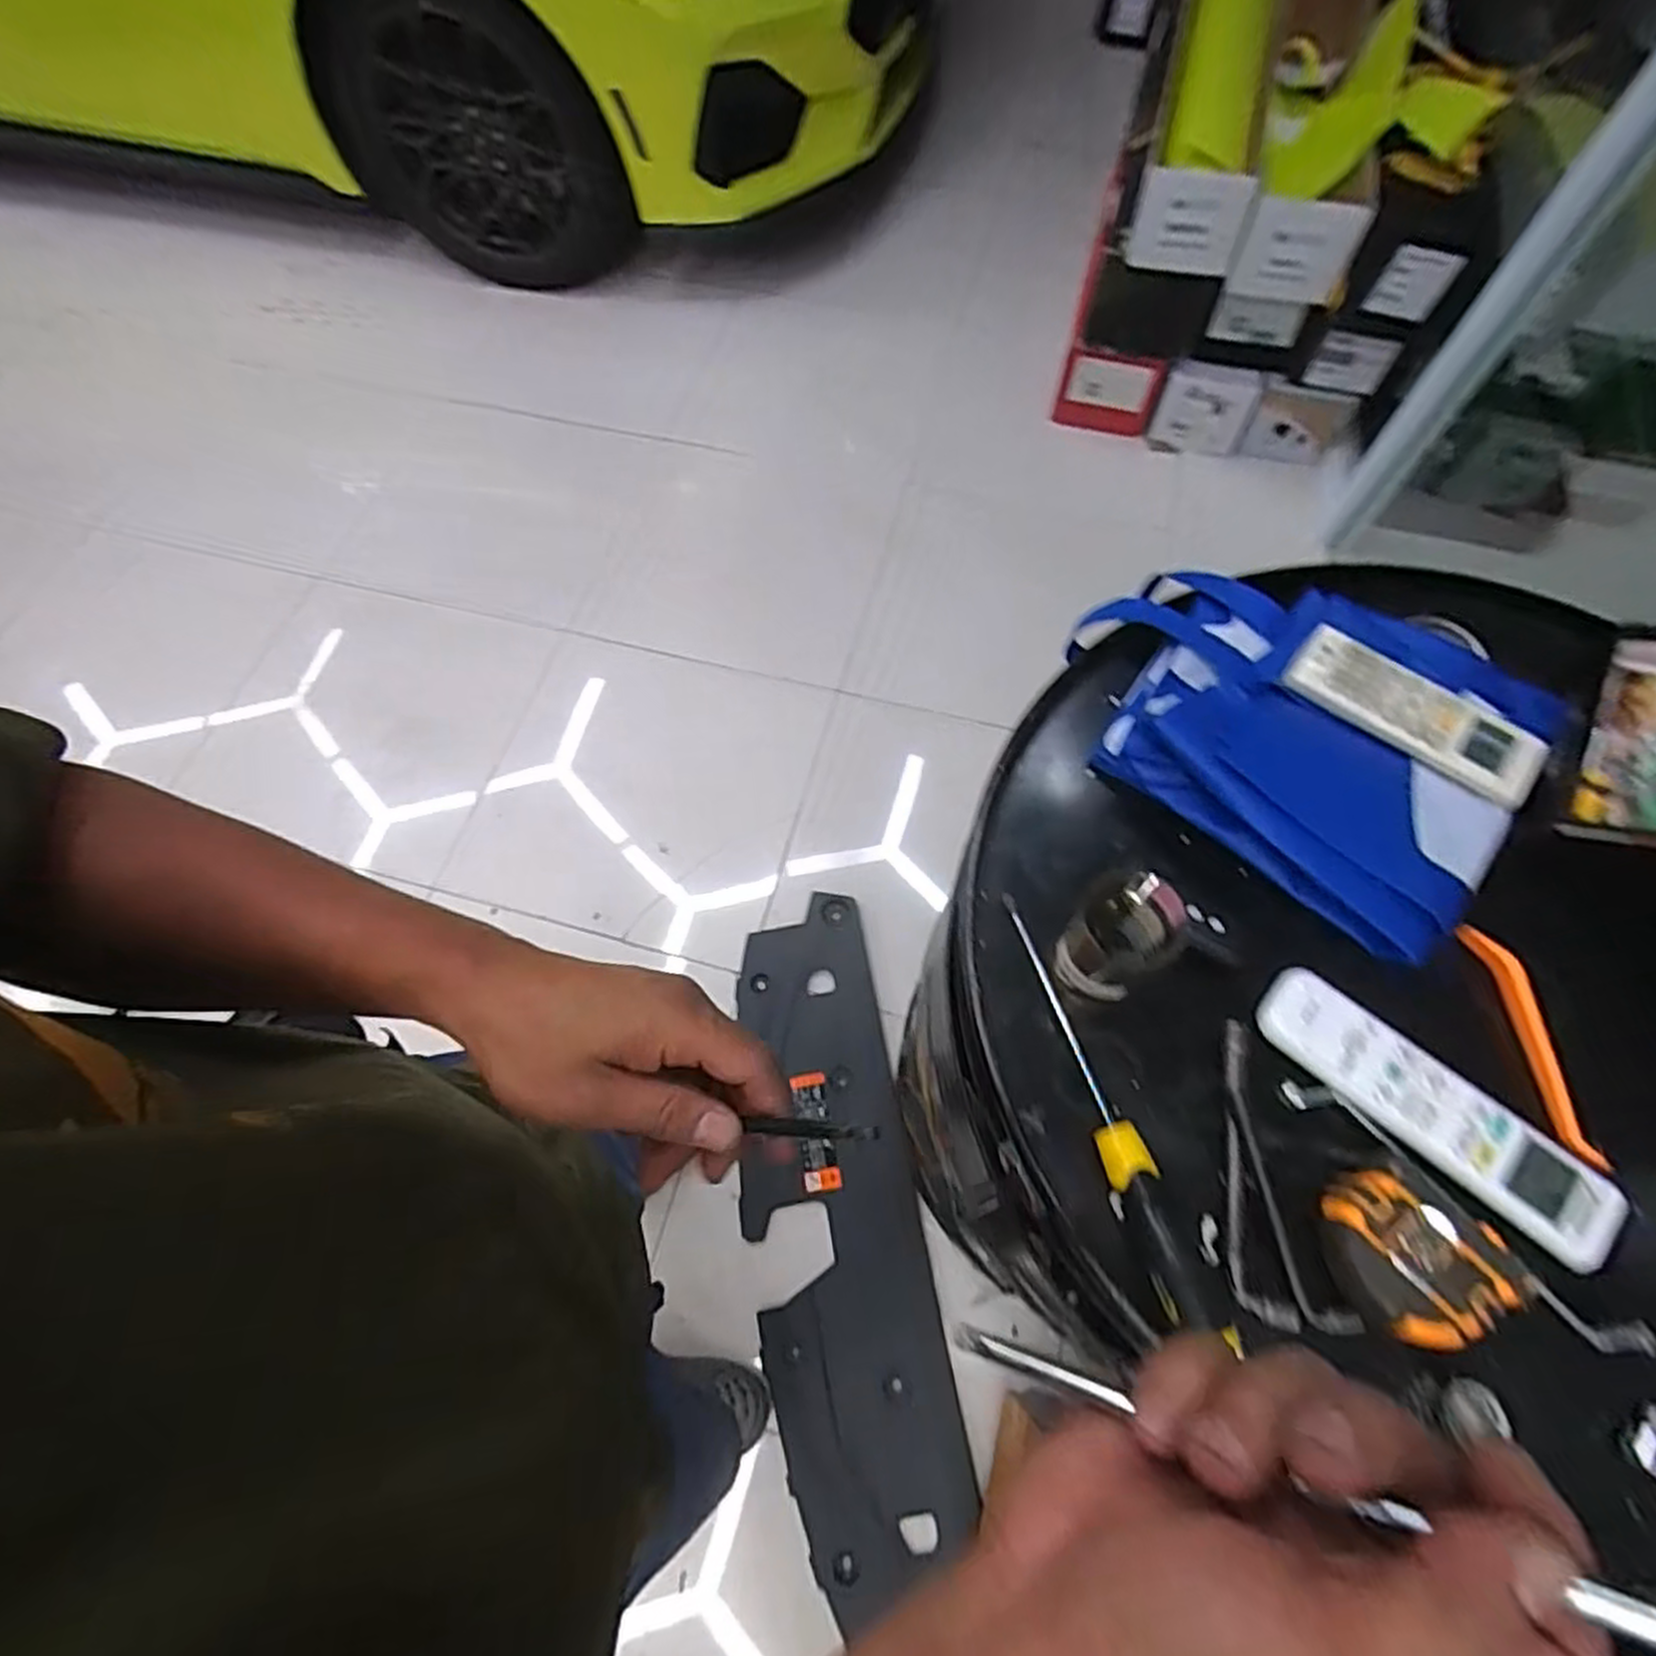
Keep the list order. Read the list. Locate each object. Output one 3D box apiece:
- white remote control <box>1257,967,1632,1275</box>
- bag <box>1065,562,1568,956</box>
[{"bbox_3d":[0.324,0.150,0.425,0.186,0.013,0.056,40,72,17],"label":"white remote control"},{"bbox_3d":[0.304,-0.081,0.527,0.299,0.040,0.227,41,72,17],"label":"bag"}]

